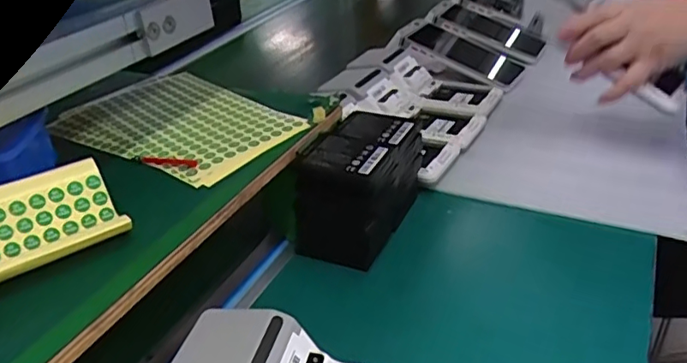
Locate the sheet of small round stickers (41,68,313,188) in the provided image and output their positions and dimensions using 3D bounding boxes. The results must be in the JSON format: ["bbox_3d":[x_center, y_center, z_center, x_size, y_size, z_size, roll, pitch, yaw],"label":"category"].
[{"bbox_3d":[-0.157,-0.058,0.534,0.233,0.004,0.154,22,41,37],"label":"sheet of small round stickers"}]

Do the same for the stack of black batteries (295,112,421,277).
[{"bbox_3d":[0.017,-0.001,0.527,0.083,0.096,0.136,12,36,24],"label":"stack of black batteries"}]

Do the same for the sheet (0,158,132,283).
[{"bbox_3d":[-0.210,0.028,0.360,0.119,0.061,0.021,-22,-7,-25],"label":"sheet"}]

